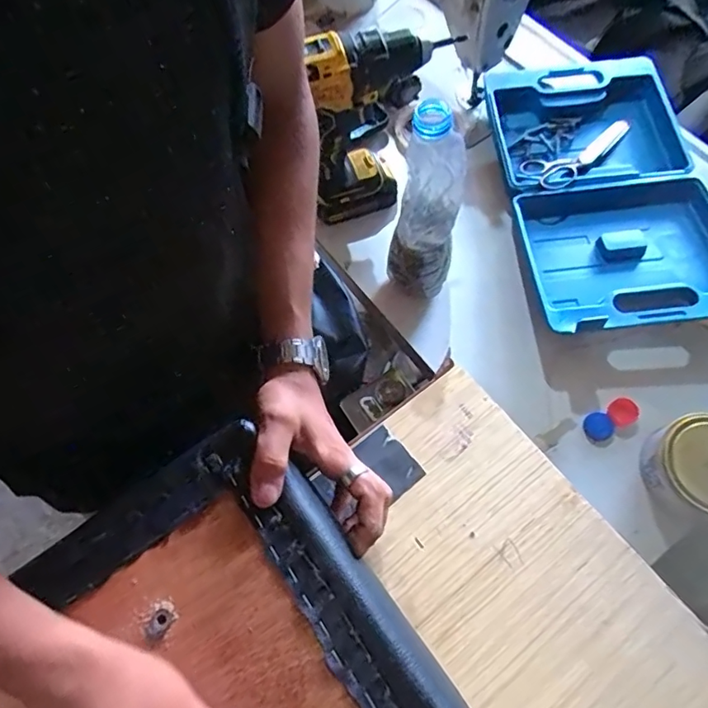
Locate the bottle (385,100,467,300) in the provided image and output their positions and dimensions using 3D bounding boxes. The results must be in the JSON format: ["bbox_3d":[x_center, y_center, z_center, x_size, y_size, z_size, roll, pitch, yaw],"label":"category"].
[{"bbox_3d":[0.072,-0.137,0.537,0.069,0.267,0.071,12,69,7],"label":"bottle"}]

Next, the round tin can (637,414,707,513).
[{"bbox_3d":[0.361,0.116,0.530,0.103,0.042,0.095,-1,68,2],"label":"round tin can"}]

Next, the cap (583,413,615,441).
[{"bbox_3d":[0.273,0.081,0.572,0.030,0.011,0.031,-1,68,2],"label":"cap"}]

